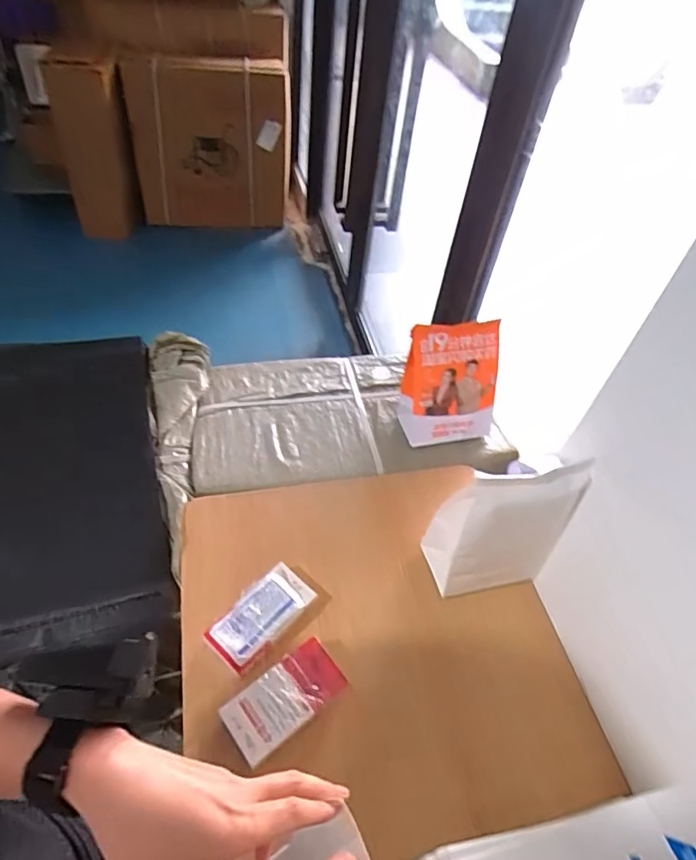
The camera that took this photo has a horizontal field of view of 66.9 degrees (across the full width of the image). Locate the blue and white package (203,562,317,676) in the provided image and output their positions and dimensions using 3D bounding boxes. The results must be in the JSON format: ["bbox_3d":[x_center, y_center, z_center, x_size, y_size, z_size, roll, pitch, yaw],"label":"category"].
[{"bbox_3d":[-0.113,0.250,0.702,0.076,0.035,0.141,33,54,21],"label":"blue and white package"}]

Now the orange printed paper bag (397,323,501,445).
[{"bbox_3d":[0.176,-0.077,0.913,0.158,0.224,0.036,-5,31,-4],"label":"orange printed paper bag"}]

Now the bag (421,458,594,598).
[{"bbox_3d":[0.205,0.130,0.715,0.154,0.245,0.080,-6,50,-12],"label":"bag"}]

